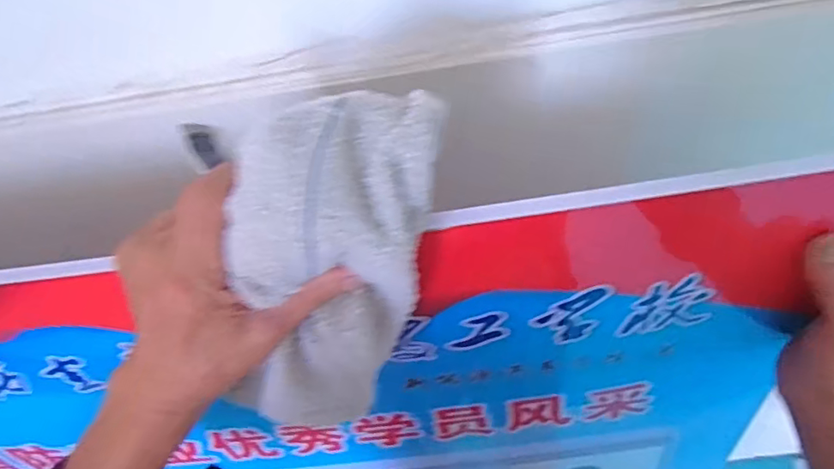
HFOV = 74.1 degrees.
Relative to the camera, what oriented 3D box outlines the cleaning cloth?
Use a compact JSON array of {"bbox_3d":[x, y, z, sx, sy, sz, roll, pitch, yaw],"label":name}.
[{"bbox_3d":[-0.041,0.022,0.280,0.074,0.184,0.086,21,35,16],"label":"cleaning cloth"}]

